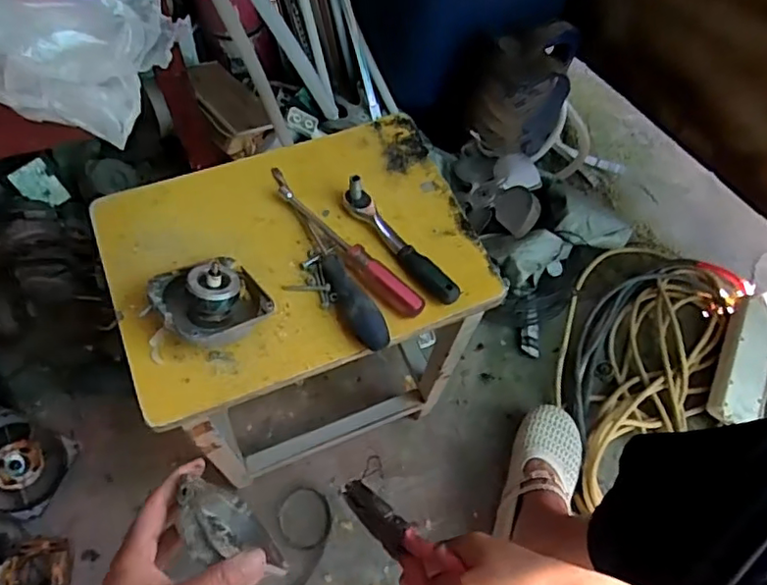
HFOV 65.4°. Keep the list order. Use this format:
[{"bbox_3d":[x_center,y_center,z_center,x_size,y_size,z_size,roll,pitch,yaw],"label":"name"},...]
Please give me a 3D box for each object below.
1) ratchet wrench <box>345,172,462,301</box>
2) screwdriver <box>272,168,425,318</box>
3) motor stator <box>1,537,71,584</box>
[{"bbox_3d":[0.017,-0.049,0.549,0.022,0.034,0.148,-35,68,-20],"label":"ratchet wrench"},{"bbox_3d":[-0.042,-0.051,0.555,0.206,0.020,0.027,42,66,18],"label":"screwdriver"},{"bbox_3d":[-0.453,0.365,0.790,0.085,0.029,0.077,-1,61,-4],"label":"motor stator"}]

